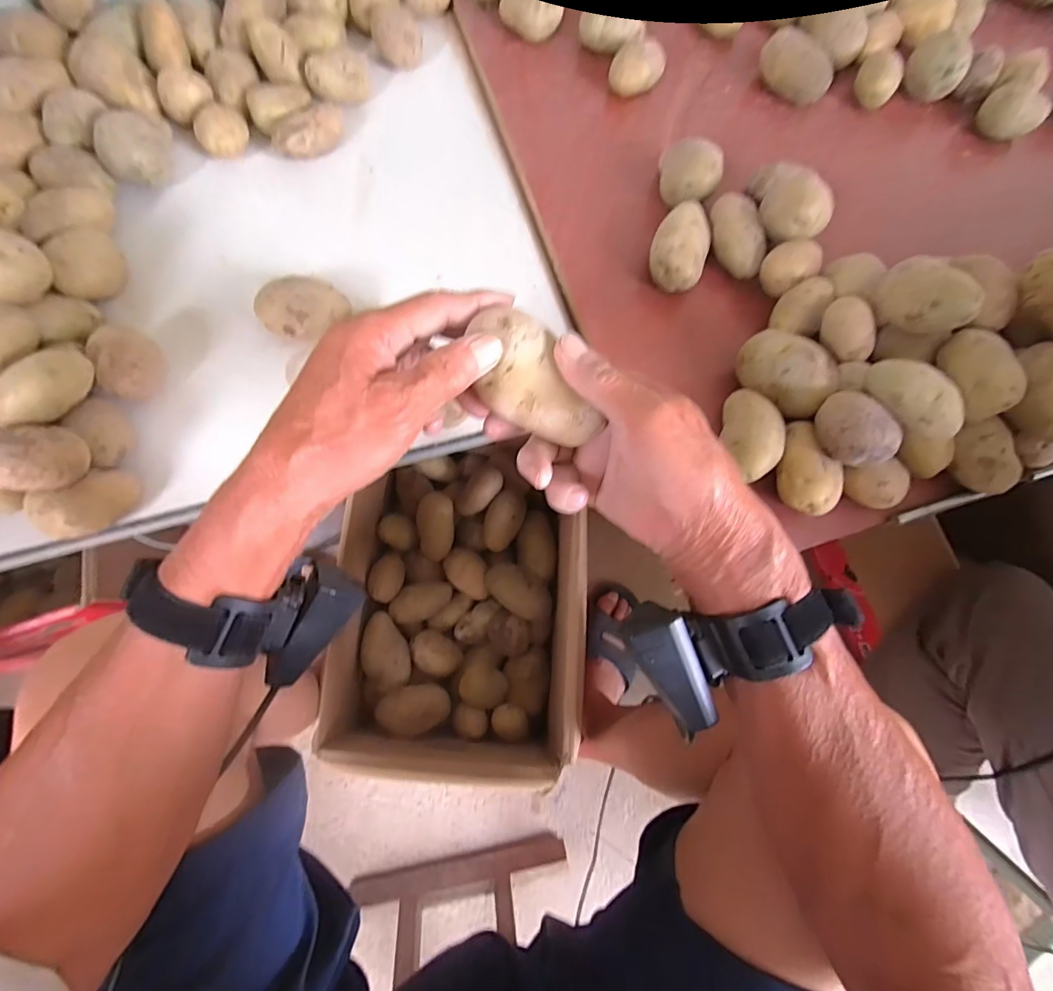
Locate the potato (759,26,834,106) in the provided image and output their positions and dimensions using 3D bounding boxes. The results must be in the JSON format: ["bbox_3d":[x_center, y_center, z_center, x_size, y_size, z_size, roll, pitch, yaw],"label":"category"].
[{"bbox_3d":[0.319,-0.505,0.579,0.089,0.052,0.054,30,73,7],"label":"potato"}]

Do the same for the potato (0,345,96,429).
[{"bbox_3d":[-0.372,-0.083,0.375,0.033,0.034,0.075,30,73,7],"label":"potato"}]

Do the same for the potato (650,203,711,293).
[{"bbox_3d":[0.151,-0.244,0.484,0.054,0.046,0.090,17,72,3],"label":"potato"}]

